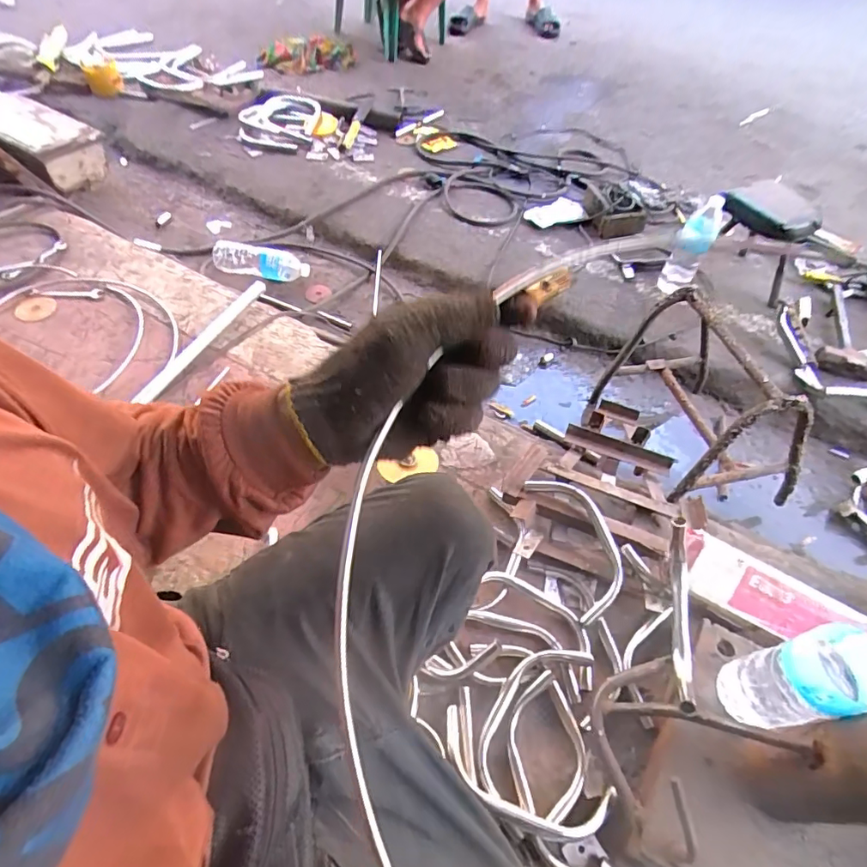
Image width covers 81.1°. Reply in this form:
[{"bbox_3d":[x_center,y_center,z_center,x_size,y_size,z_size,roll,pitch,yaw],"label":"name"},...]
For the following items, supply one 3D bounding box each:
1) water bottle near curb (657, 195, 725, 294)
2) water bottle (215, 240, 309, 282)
[{"bbox_3d":[0.694,-0.506,1.348,0.084,0.234,0.094,36,58,20],"label":"water bottle near curb"},{"bbox_3d":[-0.481,-0.469,1.384,0.265,0.075,0.063,15,53,6],"label":"water bottle"}]

